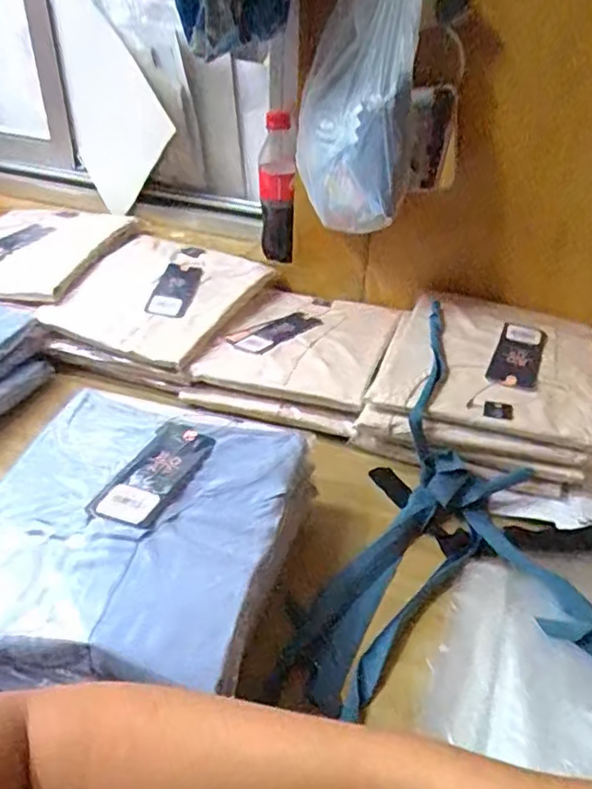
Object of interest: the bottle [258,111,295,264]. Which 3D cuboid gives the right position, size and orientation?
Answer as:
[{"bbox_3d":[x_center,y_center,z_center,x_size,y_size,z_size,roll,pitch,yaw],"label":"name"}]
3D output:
[{"bbox_3d":[-0.030,-0.275,0.839,0.053,0.185,0.054,0,36,-4],"label":"bottle"}]

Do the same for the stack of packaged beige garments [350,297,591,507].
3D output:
[{"bbox_3d":[0.205,-0.019,0.676,0.224,0.066,0.256,16,38,18],"label":"stack of packaged beige garments"}]

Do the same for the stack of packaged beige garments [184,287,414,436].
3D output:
[{"bbox_3d":[0.014,-0.058,0.752,0.200,0.049,0.250,14,37,16],"label":"stack of packaged beige garments"}]

